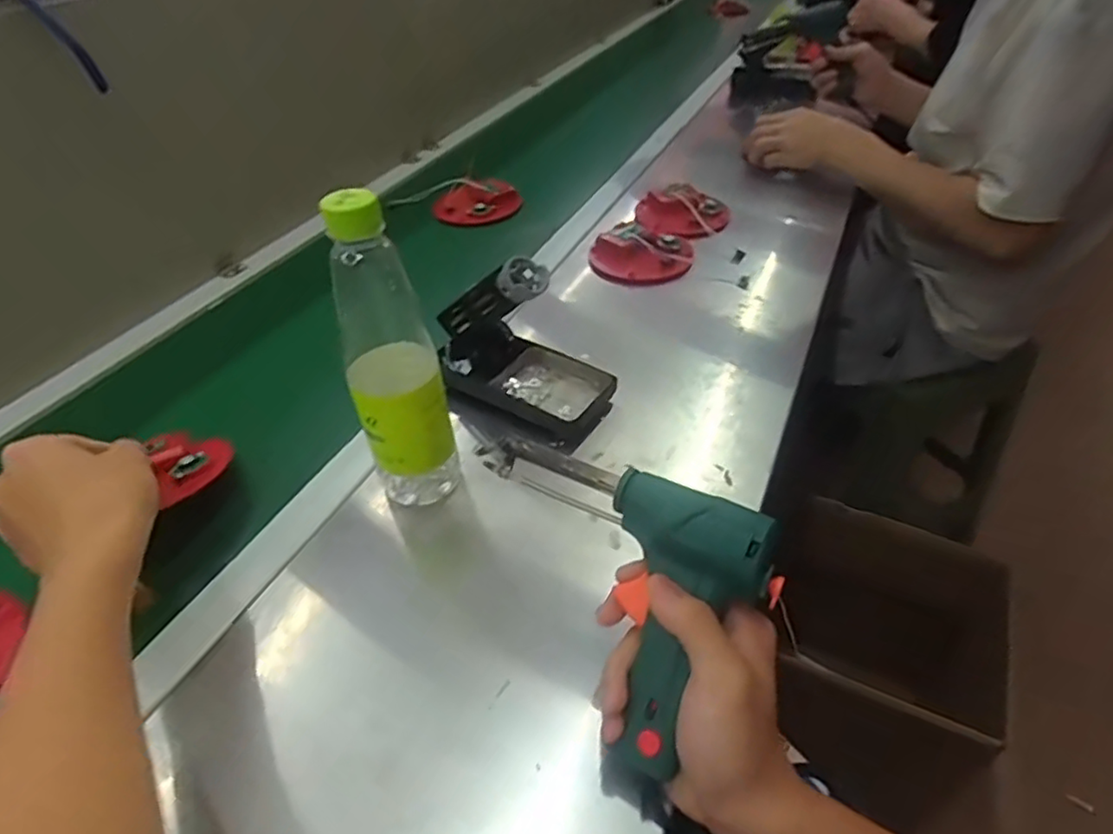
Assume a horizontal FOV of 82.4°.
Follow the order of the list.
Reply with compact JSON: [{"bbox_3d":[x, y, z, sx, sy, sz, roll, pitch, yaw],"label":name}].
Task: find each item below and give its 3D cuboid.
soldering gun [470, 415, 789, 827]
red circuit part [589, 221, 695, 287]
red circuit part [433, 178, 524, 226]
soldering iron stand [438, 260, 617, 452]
[{"bbox_3d":[0.005,0.102,0.365,0.200,0.029,0.166,21,88,29],"label":"soldering gun"},{"bbox_3d":[0.102,-0.199,0.760,0.122,0.030,0.104,4,42,7],"label":"red circuit part"},{"bbox_3d":[-0.112,-0.302,0.899,0.112,0.016,0.102,-5,49,6],"label":"red circuit part"},{"bbox_3d":[-0.031,-0.059,0.555,0.162,0.143,0.080,22,47,25],"label":"soldering iron stand"}]

